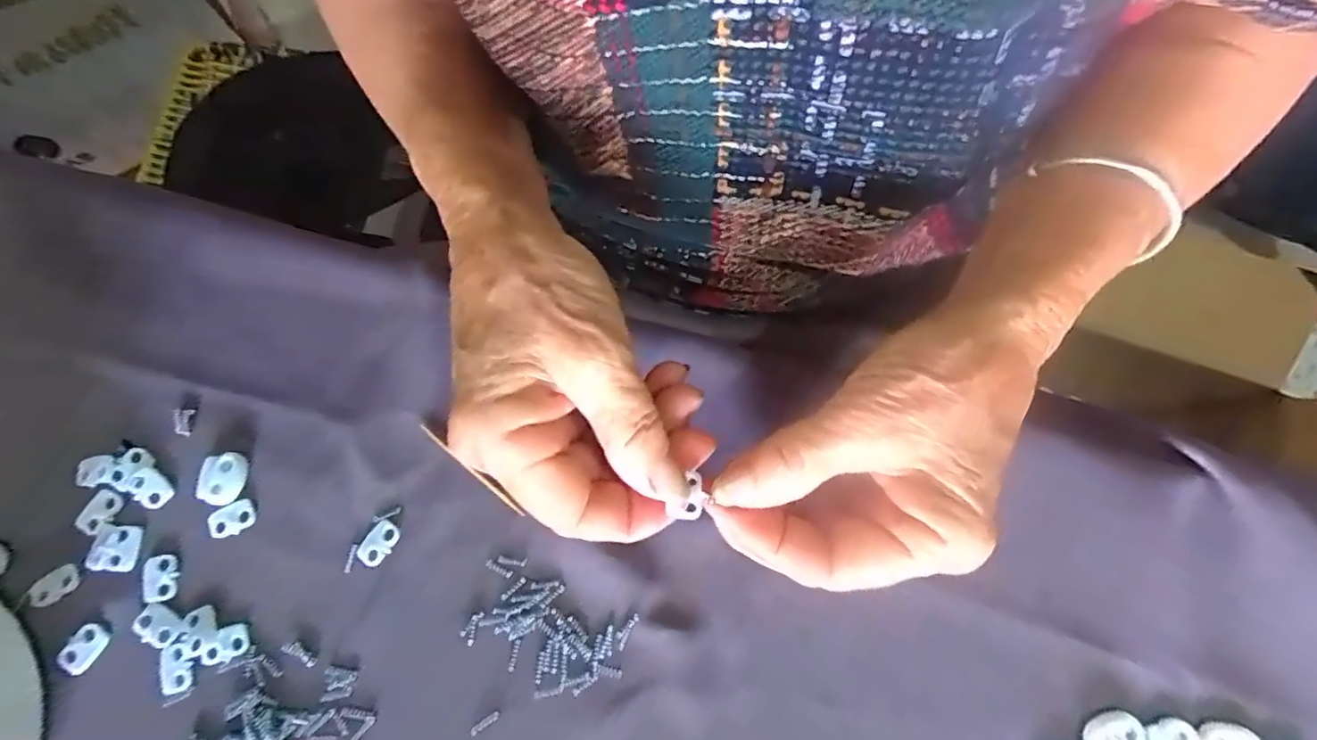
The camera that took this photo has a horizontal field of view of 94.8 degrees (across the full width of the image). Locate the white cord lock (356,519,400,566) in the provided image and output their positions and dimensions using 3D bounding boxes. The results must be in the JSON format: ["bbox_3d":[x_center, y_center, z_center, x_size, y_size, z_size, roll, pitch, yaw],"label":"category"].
[{"bbox_3d":[-0.118,0.073,0.253,0.012,0.004,0.019,37,78,11],"label":"white cord lock"}]

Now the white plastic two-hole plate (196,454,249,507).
[{"bbox_3d":[-0.188,0.046,0.260,0.018,0.006,0.021,-1,74,1],"label":"white plastic two-hole plate"}]

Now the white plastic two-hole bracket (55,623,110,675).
[{"bbox_3d":[-0.231,0.112,0.242,0.013,0.004,0.018,28,75,9],"label":"white plastic two-hole bracket"}]

